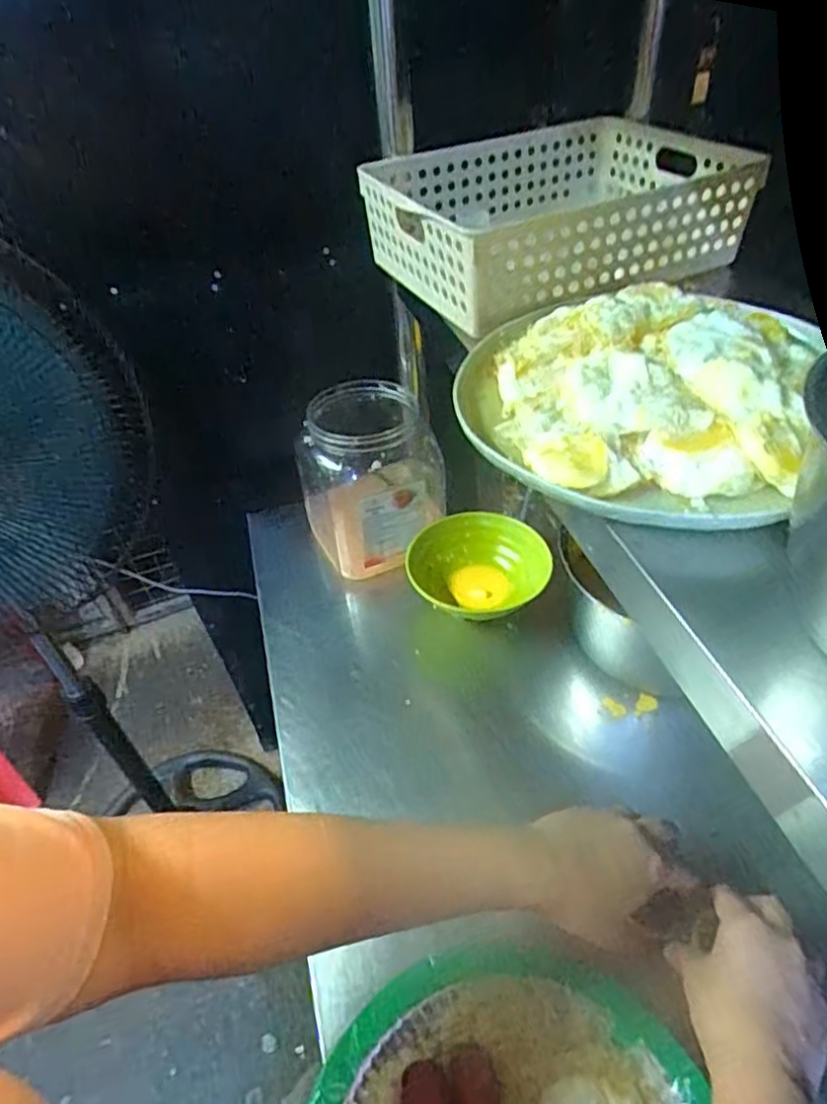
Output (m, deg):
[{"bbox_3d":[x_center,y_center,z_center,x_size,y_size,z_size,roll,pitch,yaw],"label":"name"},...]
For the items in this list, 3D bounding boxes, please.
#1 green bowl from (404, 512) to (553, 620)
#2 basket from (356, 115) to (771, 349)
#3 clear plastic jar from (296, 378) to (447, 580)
[{"bbox_3d":[0.068,0.018,0.694,0.146,0.049,0.115,-7,45,-2],"label":"green bowl"},{"bbox_3d":[0.121,-0.294,0.569,0.280,0.072,0.200,-21,47,-16],"label":"basket"},{"bbox_3d":[-0.046,-0.071,0.725,0.154,0.178,0.131,-9,45,-4],"label":"clear plastic jar"}]

